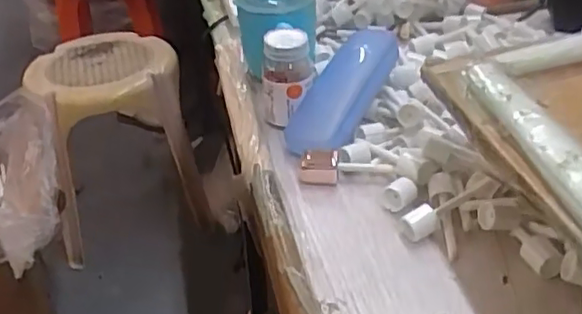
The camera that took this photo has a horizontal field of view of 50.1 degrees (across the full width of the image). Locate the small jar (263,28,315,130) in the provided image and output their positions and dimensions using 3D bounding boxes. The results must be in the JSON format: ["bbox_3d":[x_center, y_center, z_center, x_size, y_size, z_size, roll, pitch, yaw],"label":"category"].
[{"bbox_3d":[-0.004,-0.070,0.554,0.041,0.081,0.041,-1,34,1],"label":"small jar"}]

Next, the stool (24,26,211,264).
[{"bbox_3d":[-0.416,-0.048,1.472,0.329,0.394,0.338,-15,36,-18],"label":"stool"}]

